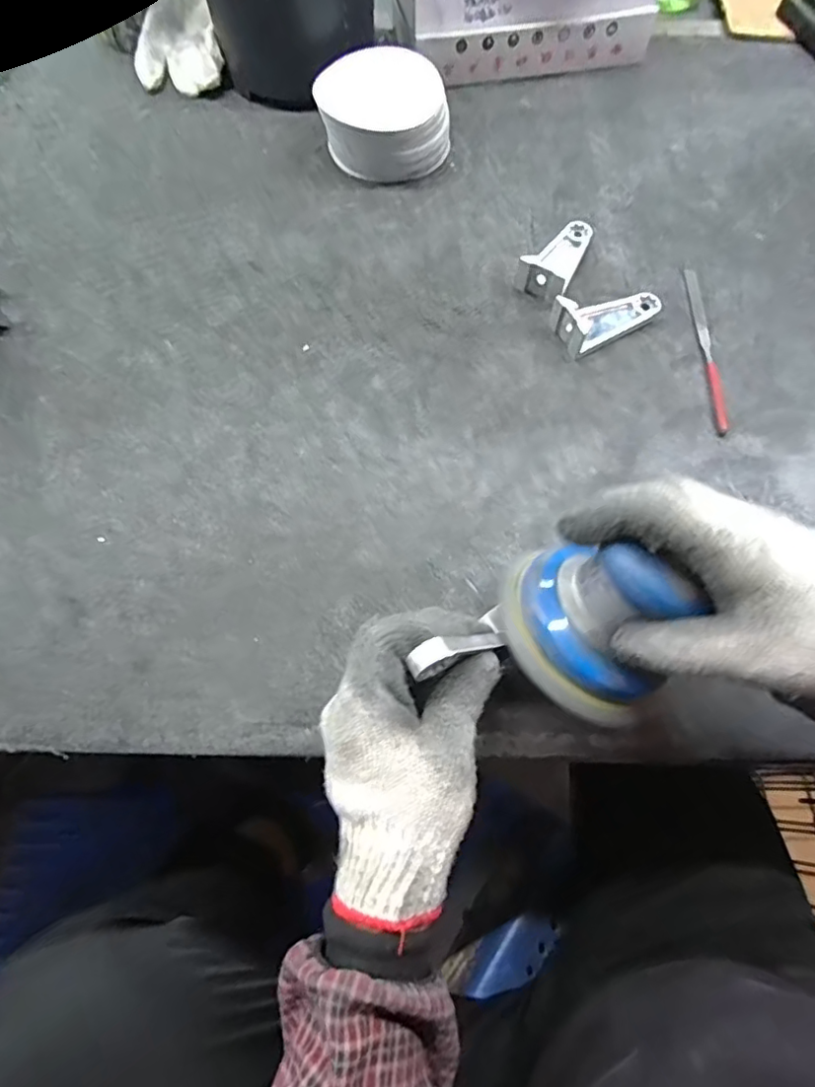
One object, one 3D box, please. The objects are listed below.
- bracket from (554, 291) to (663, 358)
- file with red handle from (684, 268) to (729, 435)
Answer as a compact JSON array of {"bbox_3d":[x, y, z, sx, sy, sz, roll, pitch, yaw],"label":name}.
[{"bbox_3d":[0.172,-0.200,0.482,0.098,0.029,0.044,-30,69,-13],"label":"bracket"},{"bbox_3d":[0.253,-0.169,0.482,0.010,0.008,0.172,2,66,0],"label":"file with red handle"}]

